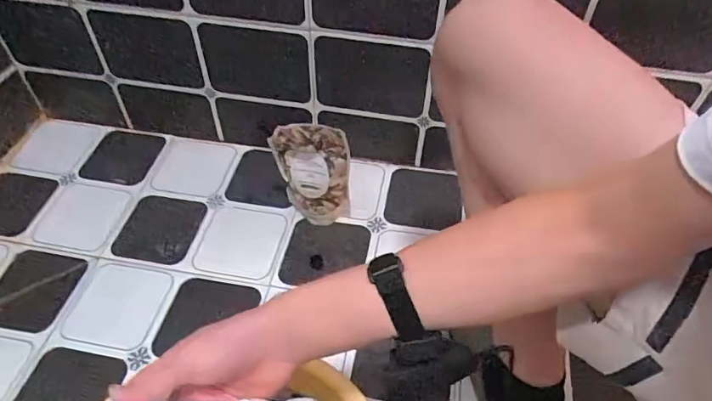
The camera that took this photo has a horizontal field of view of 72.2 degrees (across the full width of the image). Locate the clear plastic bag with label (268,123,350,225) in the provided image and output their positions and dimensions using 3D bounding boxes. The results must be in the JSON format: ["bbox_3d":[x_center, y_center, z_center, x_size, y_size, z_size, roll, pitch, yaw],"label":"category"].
[{"bbox_3d":[-0.074,-0.038,0.785,0.123,0.217,0.030,14,50,11],"label":"clear plastic bag with label"}]

